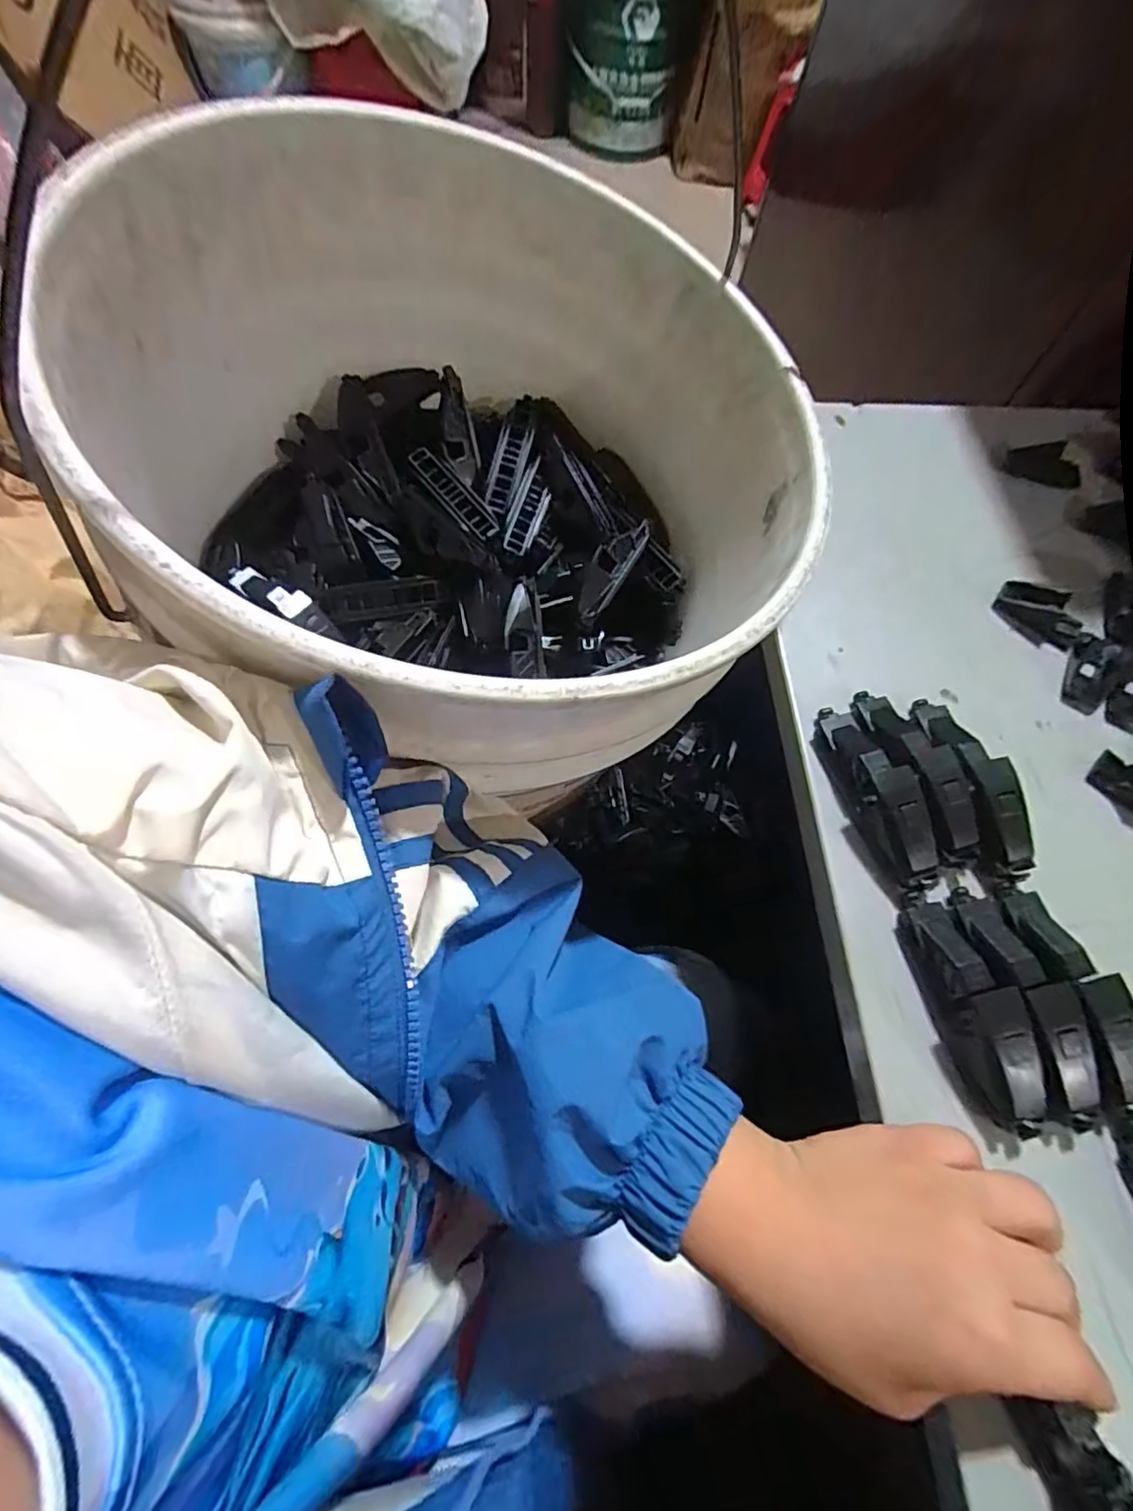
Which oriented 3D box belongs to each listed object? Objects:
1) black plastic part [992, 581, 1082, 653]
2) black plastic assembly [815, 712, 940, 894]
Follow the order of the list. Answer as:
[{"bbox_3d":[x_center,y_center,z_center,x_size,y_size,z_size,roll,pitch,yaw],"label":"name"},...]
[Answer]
[{"bbox_3d":[0.231,-0.069,0.293,0.039,0.015,0.021,38,69,13],"label":"black plastic part"},{"bbox_3d":[0.126,0.015,0.245,0.021,0.024,0.077,-19,68,-11],"label":"black plastic assembly"}]

